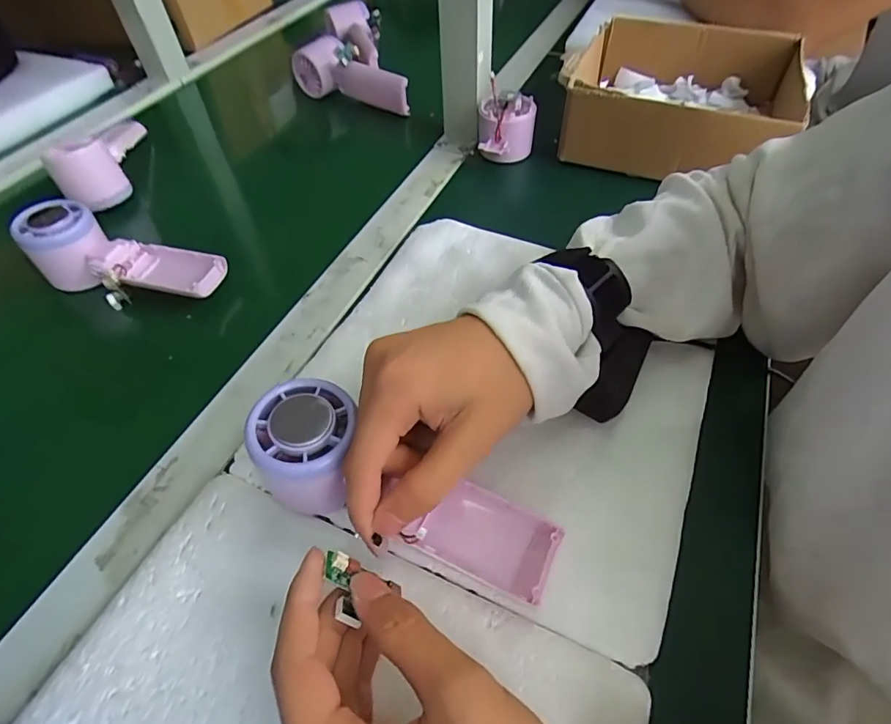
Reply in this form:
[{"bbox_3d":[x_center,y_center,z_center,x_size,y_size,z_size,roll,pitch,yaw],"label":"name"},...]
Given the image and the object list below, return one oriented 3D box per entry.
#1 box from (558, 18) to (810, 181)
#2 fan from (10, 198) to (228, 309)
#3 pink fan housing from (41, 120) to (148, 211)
[{"bbox_3d":[0.257,-0.294,0.531,0.230,0.068,0.259,17,54,15],"label":"box"},{"bbox_3d":[-0.258,-0.084,0.393,0.154,0.051,0.061,10,51,11],"label":"fan"},{"bbox_3d":[-0.356,-0.217,0.513,0.057,0.055,0.144,-12,52,-7],"label":"pink fan housing"}]

